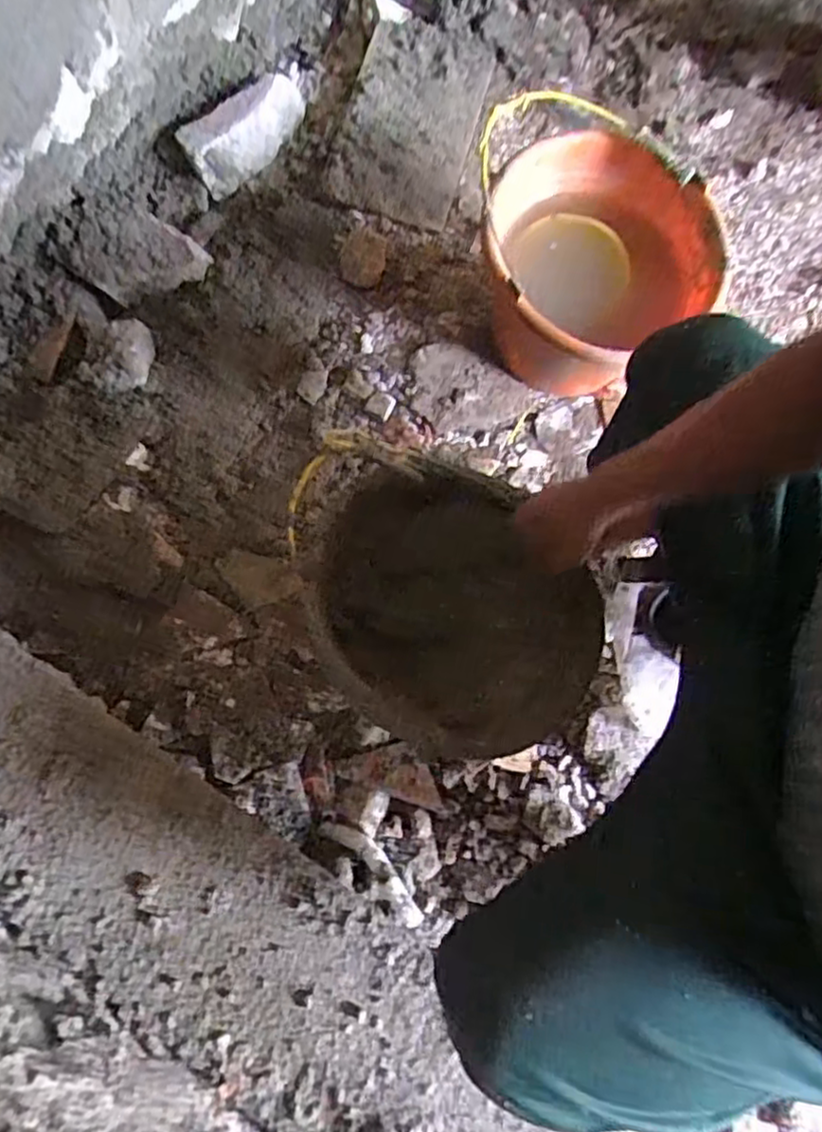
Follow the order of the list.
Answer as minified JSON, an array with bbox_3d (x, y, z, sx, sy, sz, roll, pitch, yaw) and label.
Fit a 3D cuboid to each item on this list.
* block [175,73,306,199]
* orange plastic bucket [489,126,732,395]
[{"bbox_3d":[-0.232,-0.629,0.999,0.198,0.060,0.091,-40,79,-10],"label":"block"},{"bbox_3d":[0.206,-0.333,0.834,0.242,0.208,0.253,0,75,0],"label":"orange plastic bucket"}]

